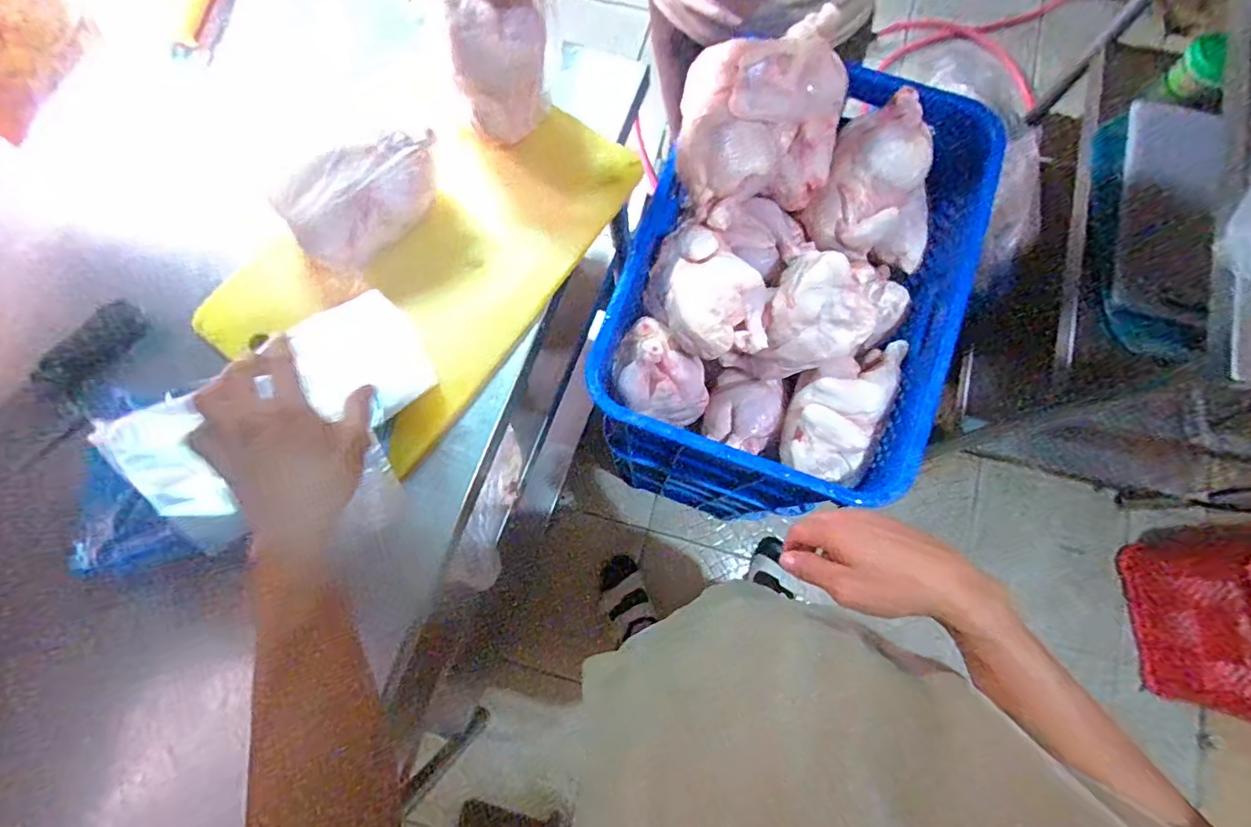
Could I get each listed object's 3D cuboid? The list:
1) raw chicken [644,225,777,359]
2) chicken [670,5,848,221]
[{"bbox_3d":[0.092,-0.139,0.622,0.120,0.096,0.169,-16,78,-3],"label":"raw chicken"},{"bbox_3d":[0.160,-0.335,0.613,0.234,0.115,0.171,-26,79,-5],"label":"chicken"}]

